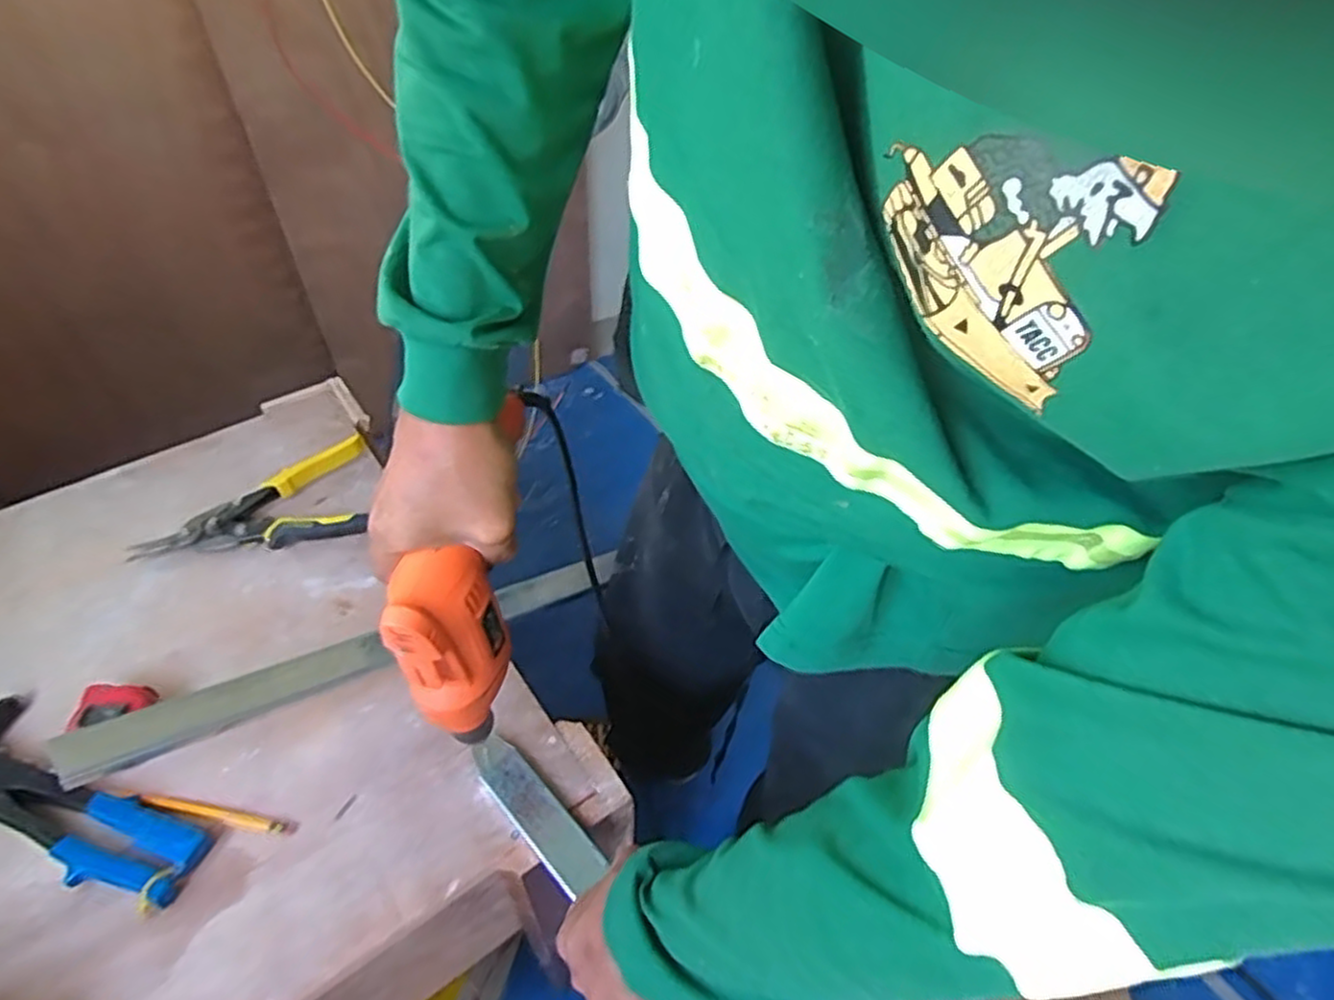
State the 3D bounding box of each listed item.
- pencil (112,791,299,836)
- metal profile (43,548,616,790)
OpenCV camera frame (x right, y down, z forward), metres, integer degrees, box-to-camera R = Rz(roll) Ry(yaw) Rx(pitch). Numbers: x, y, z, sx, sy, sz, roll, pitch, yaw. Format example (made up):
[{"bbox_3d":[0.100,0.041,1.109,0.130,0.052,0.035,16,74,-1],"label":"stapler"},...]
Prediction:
[{"bbox_3d":[-0.365,0.247,0.577,0.142,0.013,0.014,11,50,6],"label":"pencil"},{"bbox_3d":[-0.240,0.127,0.643,0.475,0.037,0.034,-17,50,-42],"label":"metal profile"}]

